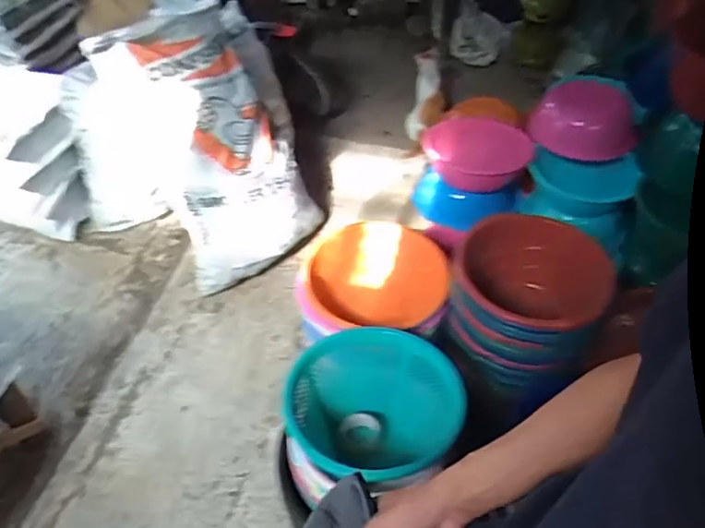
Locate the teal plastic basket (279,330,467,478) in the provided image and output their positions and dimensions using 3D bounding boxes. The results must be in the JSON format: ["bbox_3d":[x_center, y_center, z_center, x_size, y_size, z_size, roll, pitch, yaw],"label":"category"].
[{"bbox_3d":[0.032,0.291,1.088,0.310,0.191,0.318,-14,50,-13],"label":"teal plastic basket"}]

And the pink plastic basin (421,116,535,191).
[{"bbox_3d":[0.410,-0.367,1.823,0.310,0.121,0.310,1,48,-1],"label":"pink plastic basin"}]

